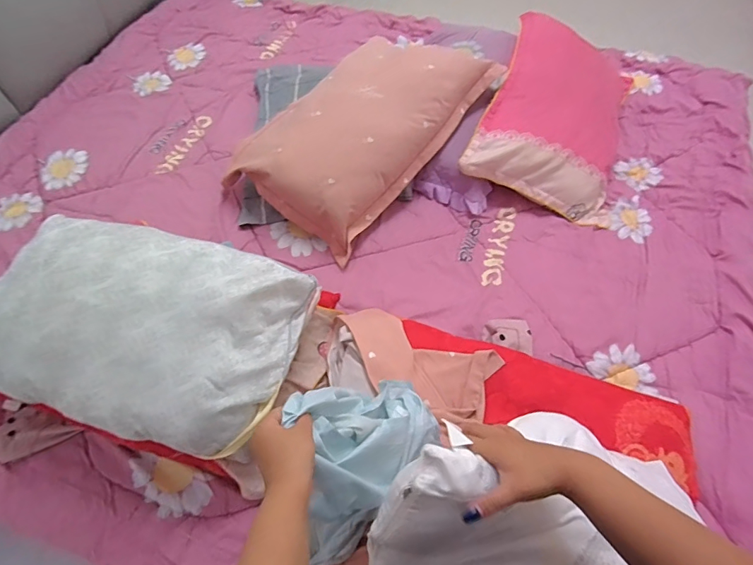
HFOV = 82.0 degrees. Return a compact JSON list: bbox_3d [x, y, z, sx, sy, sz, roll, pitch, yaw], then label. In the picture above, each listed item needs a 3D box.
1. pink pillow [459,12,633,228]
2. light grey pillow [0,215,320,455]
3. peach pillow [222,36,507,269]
[{"bbox_3d":[0.493,-0.463,1.178,0.383,0.164,0.578,17,61,12],"label":"pink pillow"},{"bbox_3d":[-0.413,0.071,0.730,0.524,0.141,0.320,10,60,8],"label":"light grey pillow"},{"bbox_3d":[-0.048,-0.413,1.131,0.417,0.232,0.615,33,66,20],"label":"peach pillow"}]

